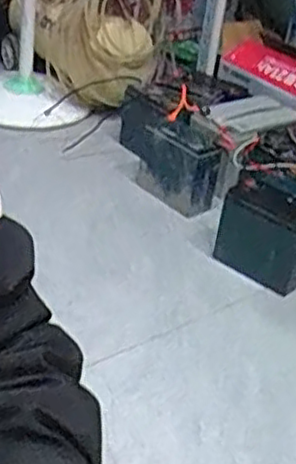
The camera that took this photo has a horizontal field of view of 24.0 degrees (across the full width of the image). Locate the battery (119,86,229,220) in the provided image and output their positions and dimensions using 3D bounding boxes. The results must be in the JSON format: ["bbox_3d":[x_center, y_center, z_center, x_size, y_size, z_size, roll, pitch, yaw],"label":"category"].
[{"bbox_3d":[0.040,-0.203,1.683,0.143,0.164,0.406,-6,36,-19],"label":"battery"}]

